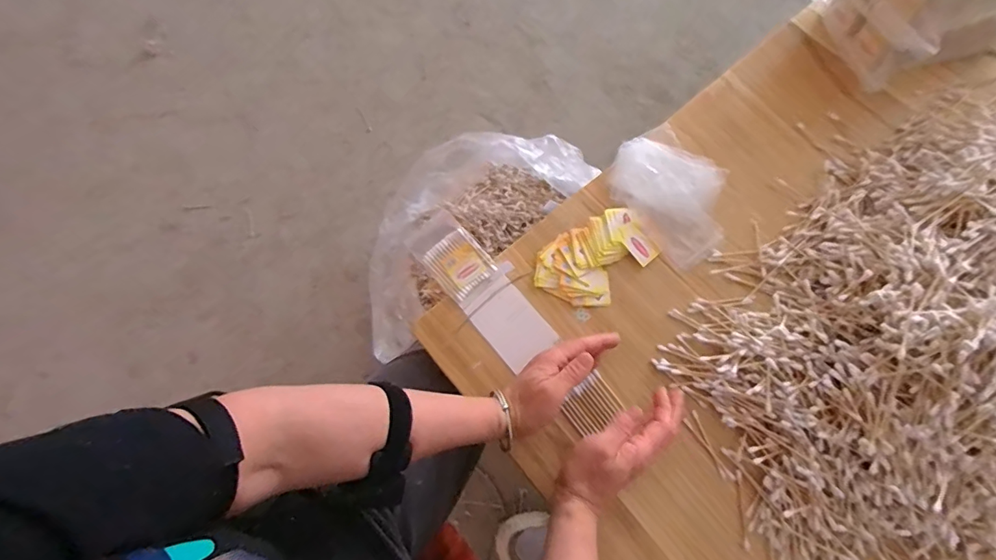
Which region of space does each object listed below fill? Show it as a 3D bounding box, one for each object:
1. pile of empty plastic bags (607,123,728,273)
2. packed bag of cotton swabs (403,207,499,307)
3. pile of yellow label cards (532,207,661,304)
[{"bbox_3d":[0.196,-0.098,0.541,0.113,0.019,0.147,-41,77,-9],"label":"pile of empty plastic bags"},{"bbox_3d":[-0.052,-0.026,0.543,0.061,0.017,0.105,-41,77,-9],"label":"packed bag of cotton swabs"},{"bbox_3d":[0.105,-0.022,0.527,0.126,0.013,0.085,-32,76,-7],"label":"pile of yellow label cards"}]

